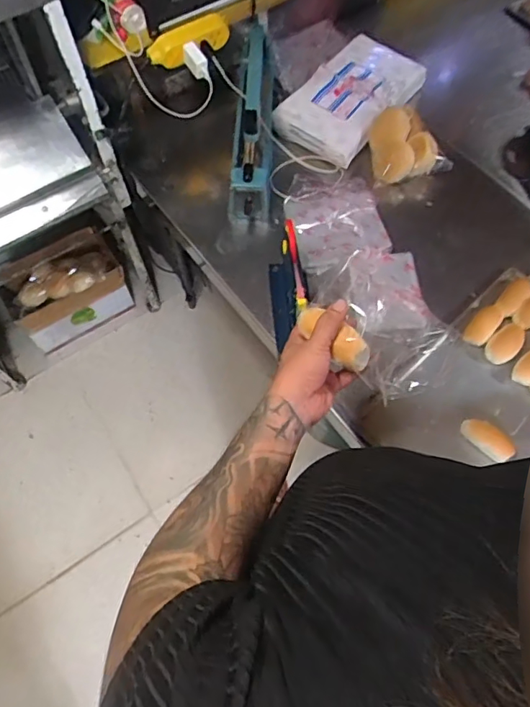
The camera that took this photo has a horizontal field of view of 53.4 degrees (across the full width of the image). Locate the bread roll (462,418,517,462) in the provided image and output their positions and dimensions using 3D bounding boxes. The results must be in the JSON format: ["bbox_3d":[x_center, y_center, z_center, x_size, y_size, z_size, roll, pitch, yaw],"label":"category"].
[{"bbox_3d":[0.348,0.136,0.828,0.083,0.034,0.041,38,70,17],"label":"bread roll"}]

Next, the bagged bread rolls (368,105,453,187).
[{"bbox_3d":[0.285,-0.428,1.071,0.141,0.074,0.150,-13,65,-5],"label":"bagged bread rolls"}]

